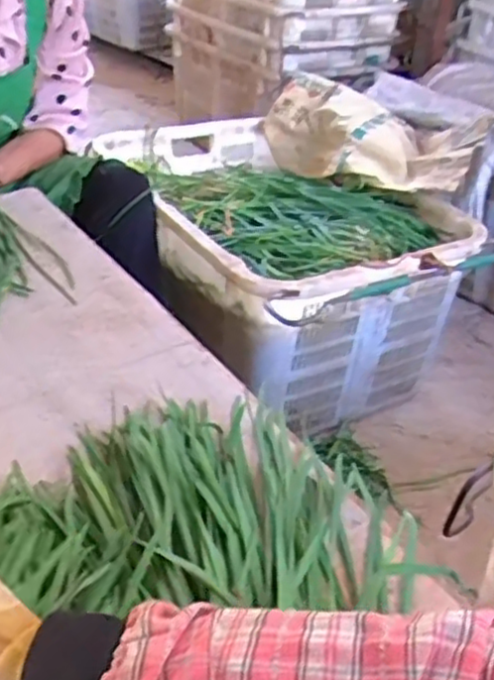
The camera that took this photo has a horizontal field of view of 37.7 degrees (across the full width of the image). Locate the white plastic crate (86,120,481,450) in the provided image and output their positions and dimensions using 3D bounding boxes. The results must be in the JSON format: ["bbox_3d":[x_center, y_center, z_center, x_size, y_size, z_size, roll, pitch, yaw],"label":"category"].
[{"bbox_3d":[0.042,-0.135,1.359,0.440,0.319,0.722,-18,39,-29],"label":"white plastic crate"}]

